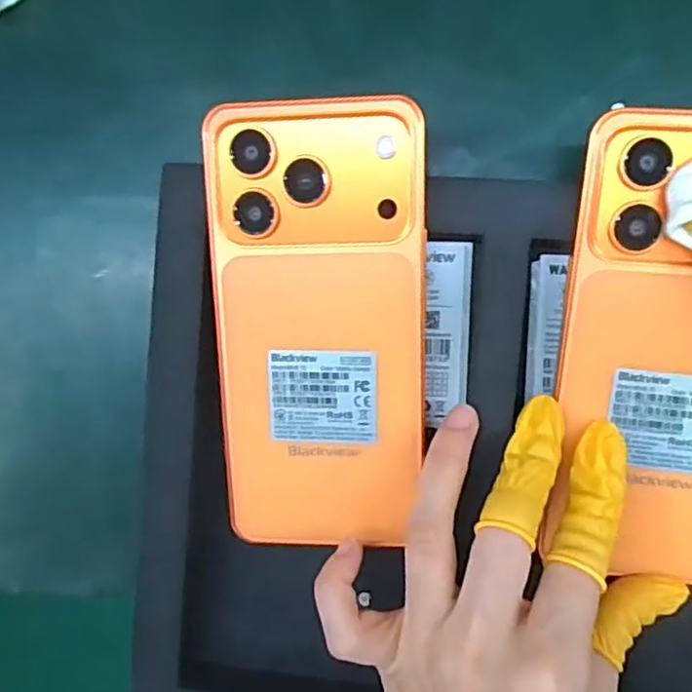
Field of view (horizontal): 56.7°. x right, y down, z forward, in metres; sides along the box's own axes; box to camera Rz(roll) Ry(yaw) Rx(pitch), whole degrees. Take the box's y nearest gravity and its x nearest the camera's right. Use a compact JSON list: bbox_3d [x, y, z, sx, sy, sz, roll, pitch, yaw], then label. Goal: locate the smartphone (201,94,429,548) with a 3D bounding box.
[{"bbox_3d":[-0.010,-0.003,0.233,0.076,0.005,0.161,2,103,7],"label":"smartphone"}]

